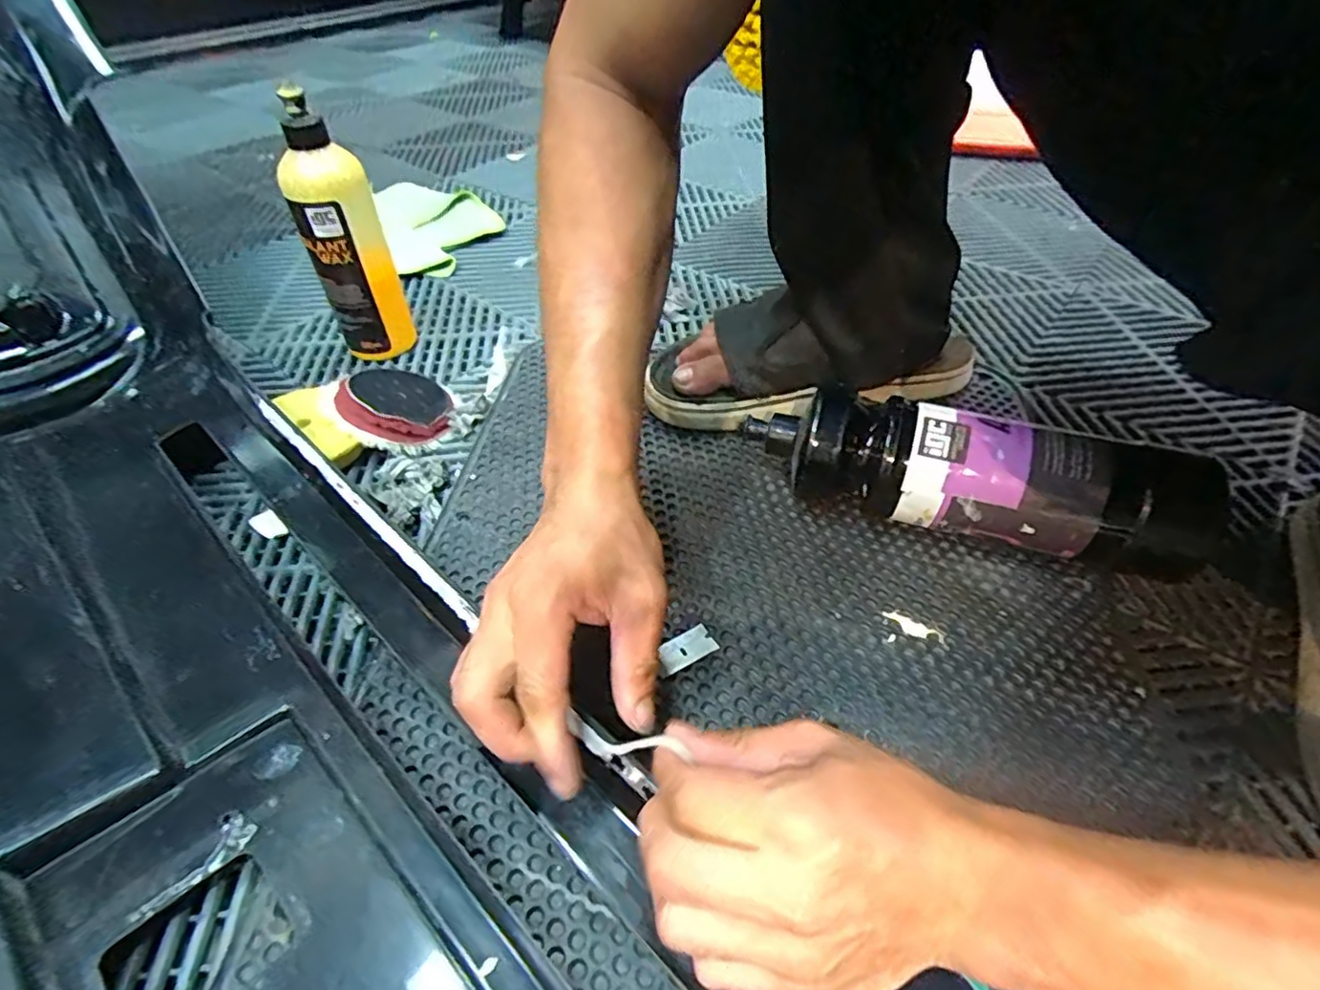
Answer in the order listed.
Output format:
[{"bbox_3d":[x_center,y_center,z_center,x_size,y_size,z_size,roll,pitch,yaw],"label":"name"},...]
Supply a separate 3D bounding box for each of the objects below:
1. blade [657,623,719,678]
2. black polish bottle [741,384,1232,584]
[{"bbox_3d":[0.014,0.092,0.374,0.038,0.004,0.019,-25,60,-21],"label":"blade"},{"bbox_3d":[0.188,-0.005,0.410,0.227,0.087,0.072,9,46,11],"label":"black polish bottle"}]

